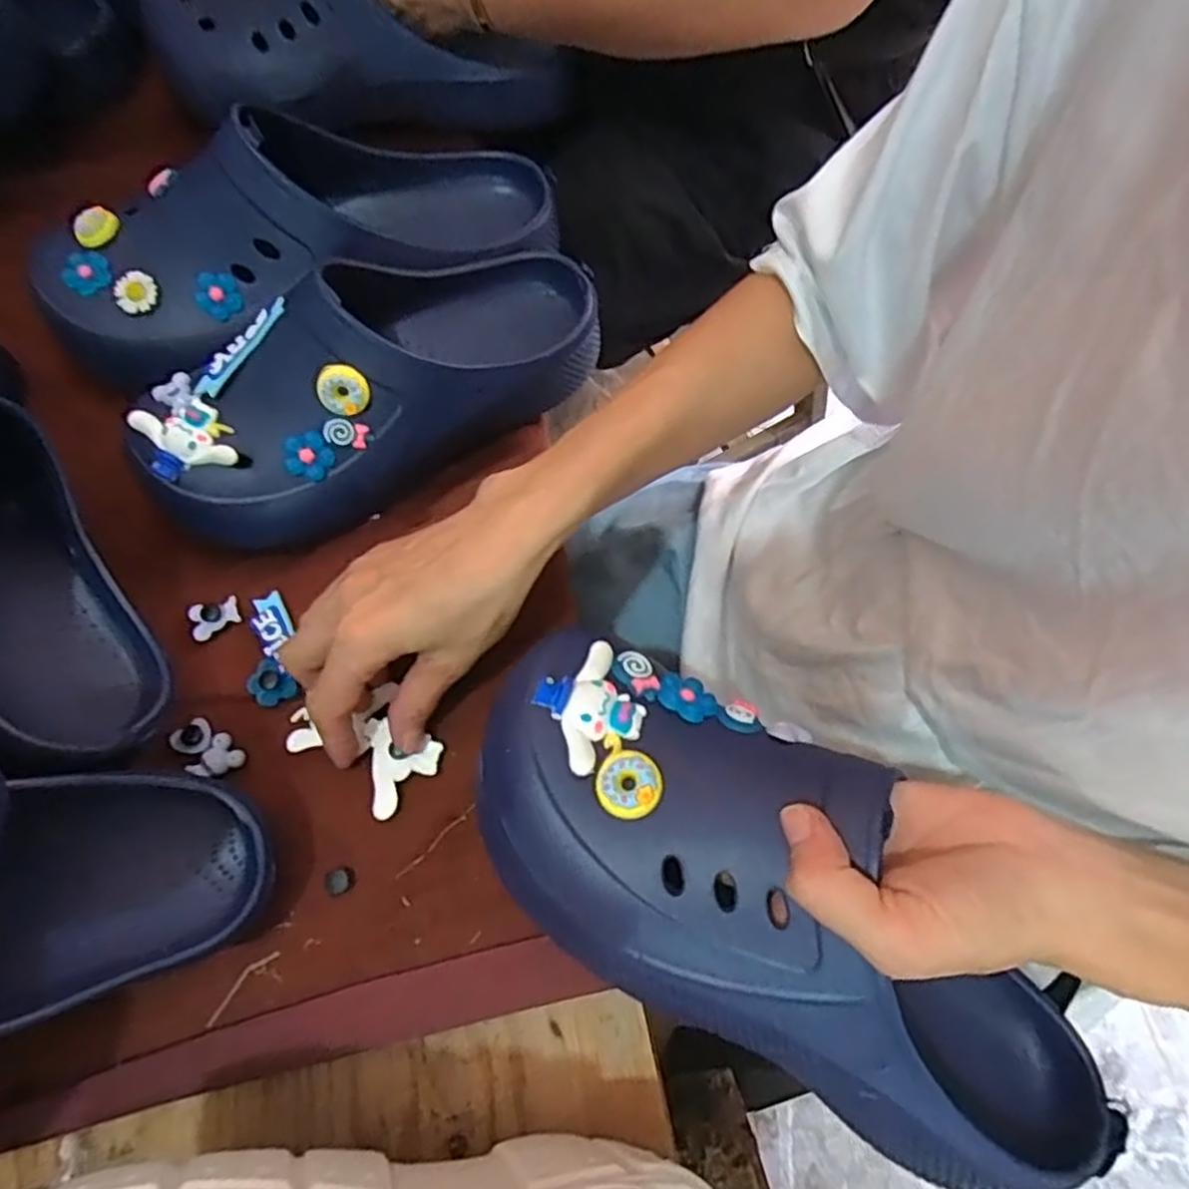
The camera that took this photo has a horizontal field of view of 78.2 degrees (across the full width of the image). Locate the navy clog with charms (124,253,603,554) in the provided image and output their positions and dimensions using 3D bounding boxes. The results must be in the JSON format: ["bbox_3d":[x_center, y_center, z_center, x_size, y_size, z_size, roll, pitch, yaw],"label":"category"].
[{"bbox_3d":[-0.120,-0.125,0.390,0.251,0.088,0.107,-32,72,-12],"label":"navy clog with charms"}]

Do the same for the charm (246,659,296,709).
[{"bbox_3d":[-0.168,0.046,0.376,0.024,0.010,0.018,40,73,14],"label":"charm"}]

